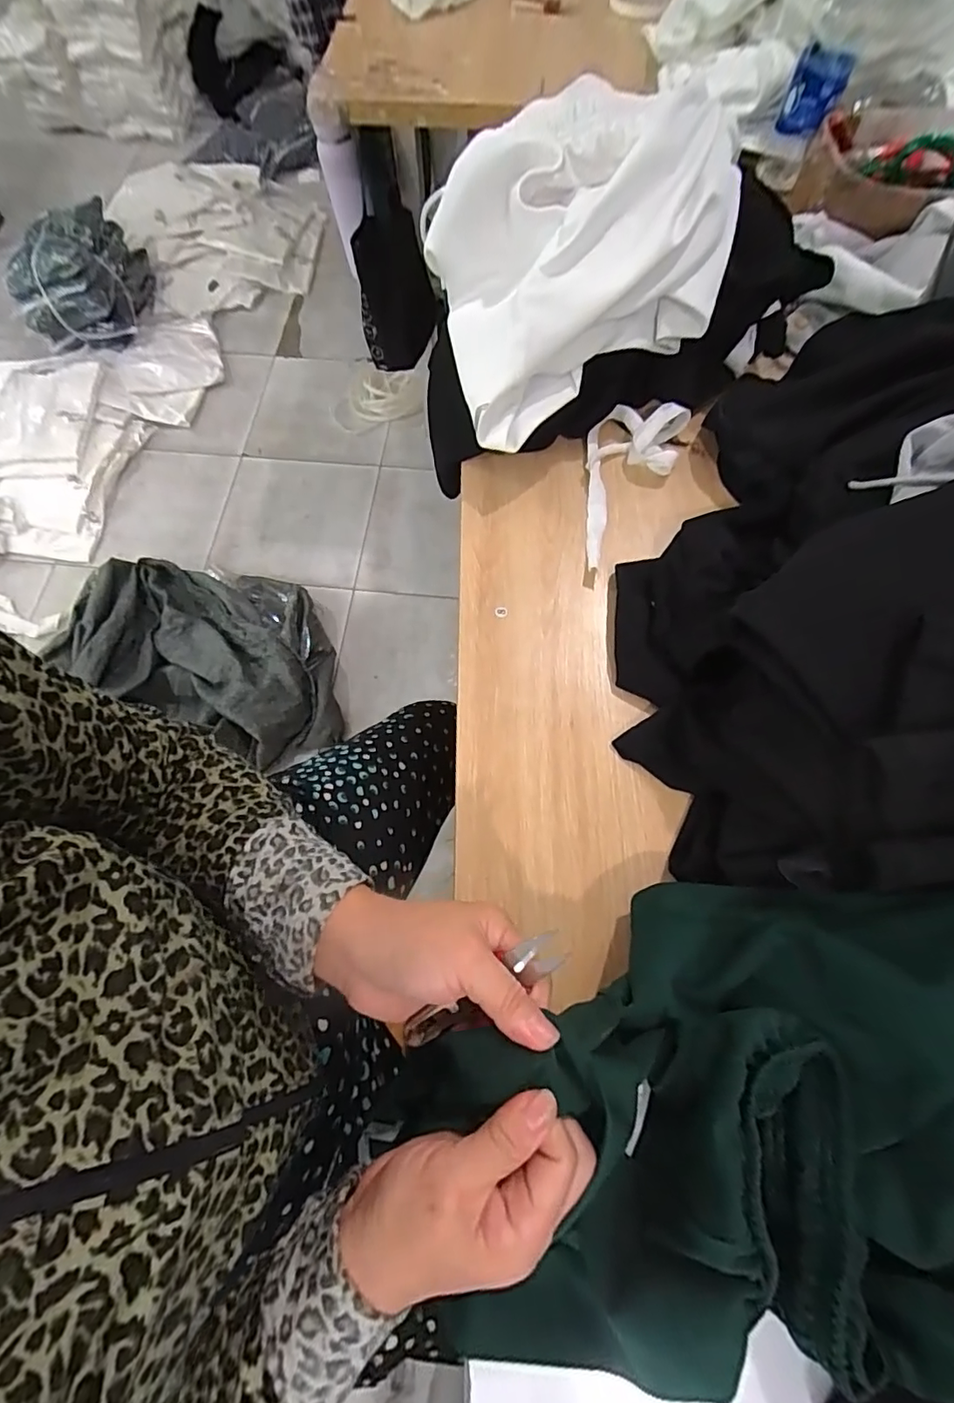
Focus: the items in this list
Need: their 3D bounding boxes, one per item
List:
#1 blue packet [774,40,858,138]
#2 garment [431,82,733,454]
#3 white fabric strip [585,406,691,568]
[{"bbox_3d":[0.404,-0.729,0.651,0.061,0.053,0.054,26,73,11],"label":"blue packet"},{"bbox_3d":[0.089,-0.436,0.519,0.328,0.115,0.248,-31,72,-9],"label":"garment"},{"bbox_3d":[0.142,-0.229,0.549,0.087,0.027,0.208,25,73,11],"label":"white fabric strip"}]

